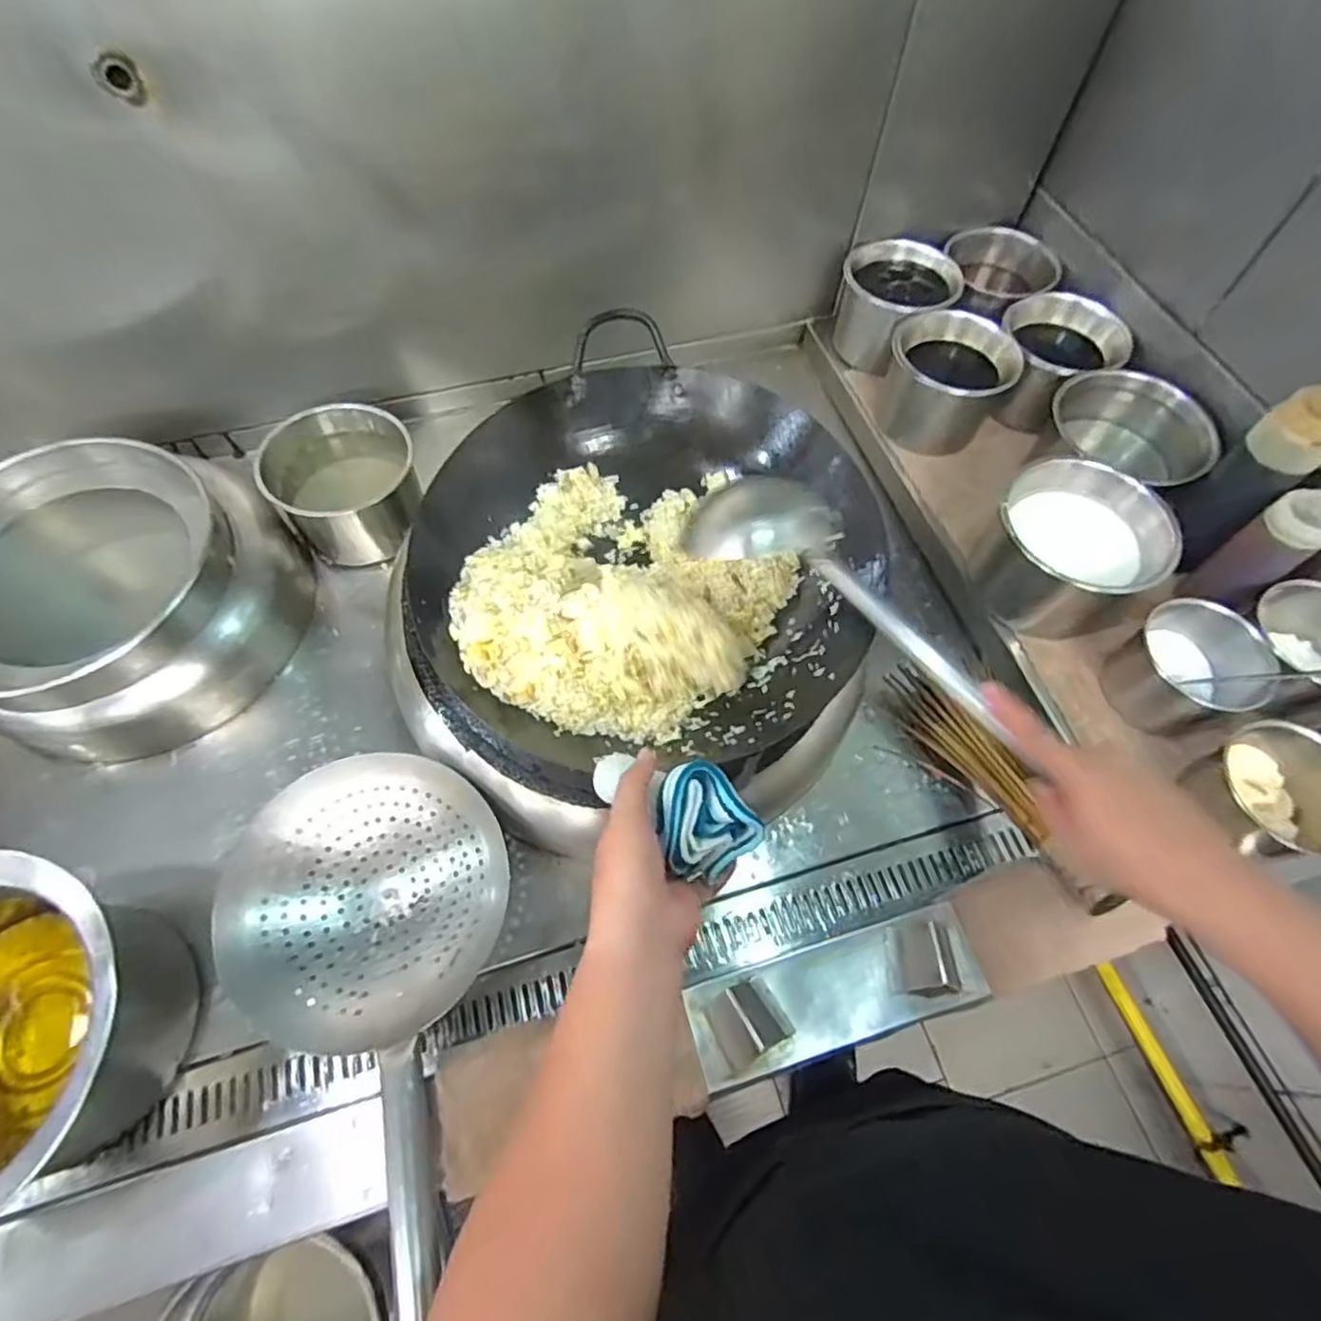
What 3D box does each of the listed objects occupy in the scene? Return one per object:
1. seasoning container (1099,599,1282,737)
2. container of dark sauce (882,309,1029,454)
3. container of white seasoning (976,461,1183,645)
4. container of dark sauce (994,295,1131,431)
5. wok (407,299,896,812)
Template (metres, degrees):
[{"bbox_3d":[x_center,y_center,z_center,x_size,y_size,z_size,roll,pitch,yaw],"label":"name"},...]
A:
[{"bbox_3d":[0.536,0.008,0.679,0.119,0.084,0.119,0,62,0],"label":"seasoning container"},{"bbox_3d":[0.360,-0.350,0.850,0.147,0.123,0.133,33,66,16],"label":"container of dark sauce"},{"bbox_3d":[0.443,-0.113,0.722,0.173,0.128,0.138,16,63,8],"label":"container of white seasoning"},{"bbox_3d":[0.512,-0.400,0.881,0.153,0.100,0.140,-30,66,-16],"label":"container of dark sauce"},{"bbox_3d":[-0.028,-0.099,0.652,0.385,0.141,0.412,2,62,0],"label":"wok"}]

